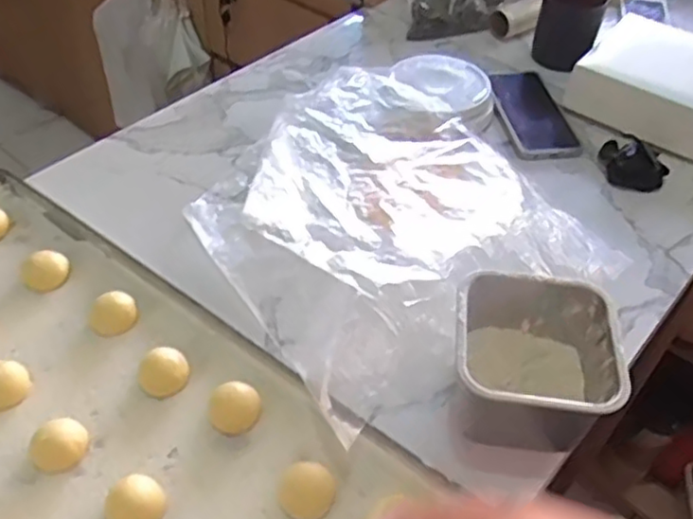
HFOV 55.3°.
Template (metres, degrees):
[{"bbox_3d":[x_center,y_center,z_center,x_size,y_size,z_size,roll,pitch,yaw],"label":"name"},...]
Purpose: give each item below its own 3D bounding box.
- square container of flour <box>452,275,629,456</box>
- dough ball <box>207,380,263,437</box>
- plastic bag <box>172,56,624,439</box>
[{"bbox_3d":[0.138,0.085,0.510,0.115,0.087,0.112,7,47,4],"label":"square container of flour"},{"bbox_3d":[-0.088,0.118,0.525,0.041,0.024,0.035,-13,49,-13],"label":"dough ball"},{"bbox_3d":[0.017,-0.059,0.661,0.359,0.068,0.401,-30,55,-27],"label":"plastic bag"}]

